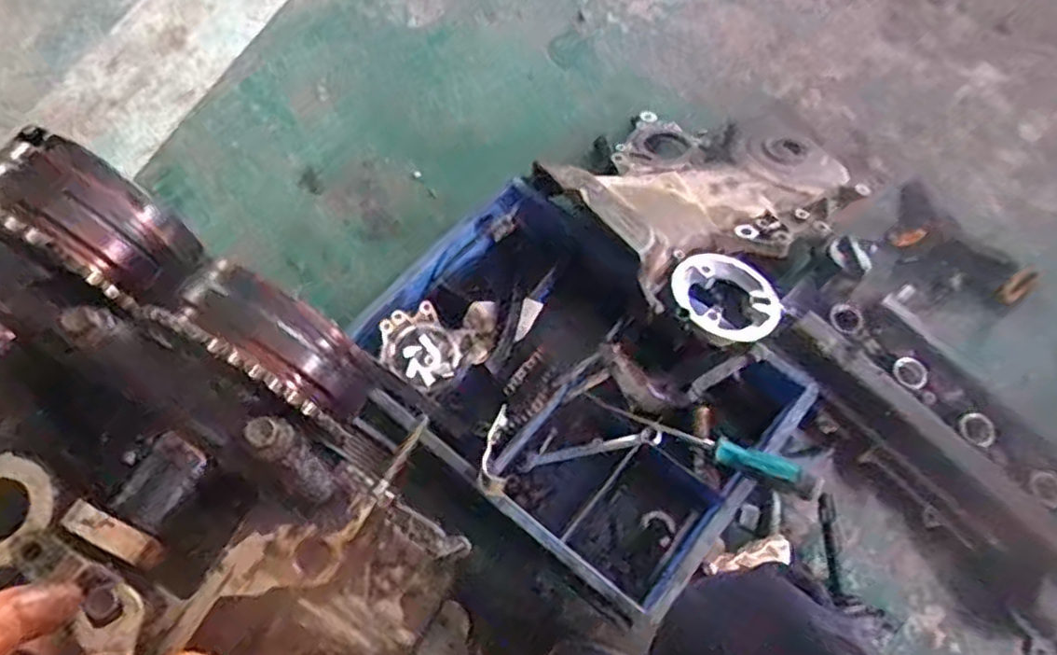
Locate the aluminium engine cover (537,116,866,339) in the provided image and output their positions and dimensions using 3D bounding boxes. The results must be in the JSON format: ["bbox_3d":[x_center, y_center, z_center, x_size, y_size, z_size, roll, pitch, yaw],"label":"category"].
[{"bbox_3d":[0.235,-0.171,0.919,0.318,0.164,0.399,41,71,15],"label":"aluminium engine cover"}]

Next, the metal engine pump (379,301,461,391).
[{"bbox_3d":[-0.122,0.025,0.808,0.078,0.031,0.091,-34,68,-17],"label":"metal engine pump"}]

